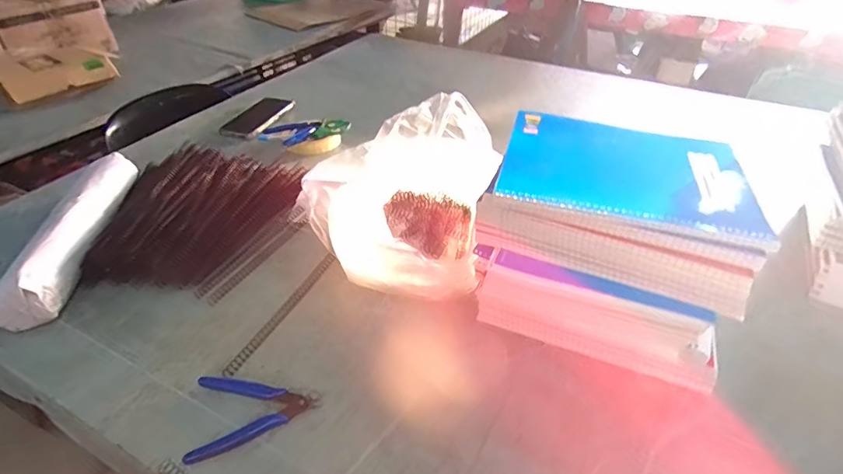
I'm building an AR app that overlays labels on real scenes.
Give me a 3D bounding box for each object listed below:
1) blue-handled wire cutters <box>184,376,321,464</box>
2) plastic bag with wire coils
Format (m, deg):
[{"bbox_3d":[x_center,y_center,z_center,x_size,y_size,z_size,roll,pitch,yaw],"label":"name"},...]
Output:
[{"bbox_3d":[-0.161,0.168,0.452,0.111,0.007,0.084,-5,39,-8],"label":"blue-handled wire cutters"},{"bbox_3d":[-0.033,-0.059,0.645,0.272,0.129,0.299,4,38,3],"label":"plastic bag with wire coils"}]

